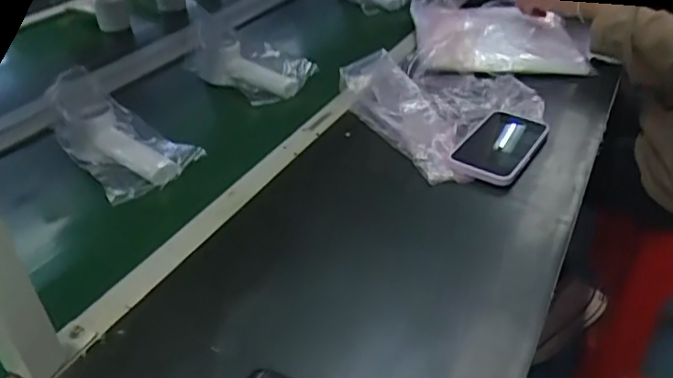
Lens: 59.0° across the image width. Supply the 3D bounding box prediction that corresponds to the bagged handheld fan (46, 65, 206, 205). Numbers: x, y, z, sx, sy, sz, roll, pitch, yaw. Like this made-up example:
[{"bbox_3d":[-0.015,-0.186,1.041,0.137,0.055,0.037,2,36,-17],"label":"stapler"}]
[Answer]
[{"bbox_3d":[-0.257,-0.083,0.696,0.110,0.079,0.184,-28,40,-32],"label":"bagged handheld fan"}]

